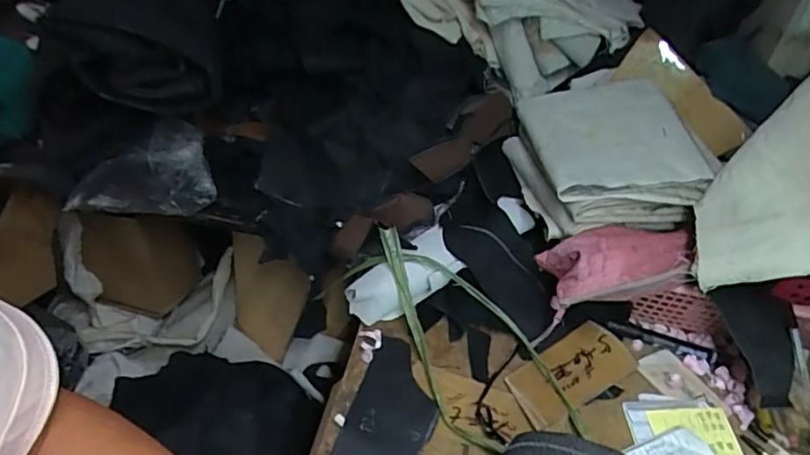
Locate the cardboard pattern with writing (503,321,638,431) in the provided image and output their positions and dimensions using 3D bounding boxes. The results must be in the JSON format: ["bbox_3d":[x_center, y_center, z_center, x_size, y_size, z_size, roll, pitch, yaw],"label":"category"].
[{"bbox_3d":[0.180,0.154,0.601,0.156,0.006,0.069,-21,48,-29],"label":"cardboard pattern with writing"}]

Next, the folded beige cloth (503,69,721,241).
[{"bbox_3d":[0.239,-0.090,0.675,0.196,0.100,0.200,-3,42,-11],"label":"folded beige cloth"}]

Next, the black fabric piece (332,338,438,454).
[{"bbox_3d":[-0.009,0.176,0.562,0.081,0.009,0.143,15,41,9],"label":"black fabric piece"}]

